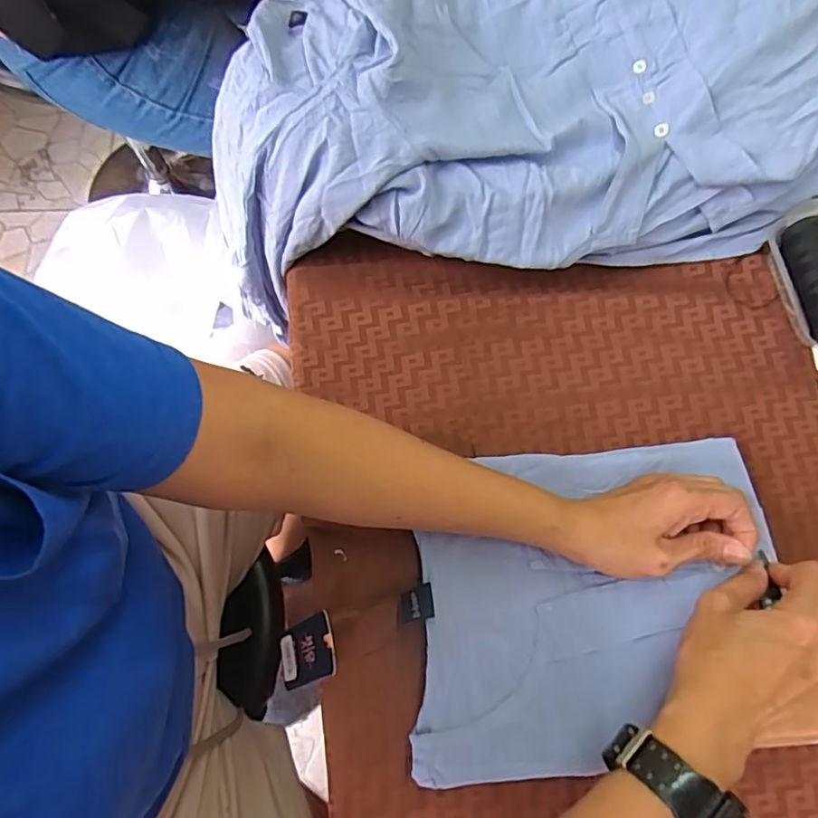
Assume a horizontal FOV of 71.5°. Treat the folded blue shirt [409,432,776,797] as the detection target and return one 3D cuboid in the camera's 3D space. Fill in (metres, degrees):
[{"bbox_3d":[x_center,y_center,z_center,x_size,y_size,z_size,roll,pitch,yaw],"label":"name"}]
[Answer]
[{"bbox_3d":[0.132,0.135,0.411,0.268,0.037,0.216,-5,73,0],"label":"folded blue shirt"}]

